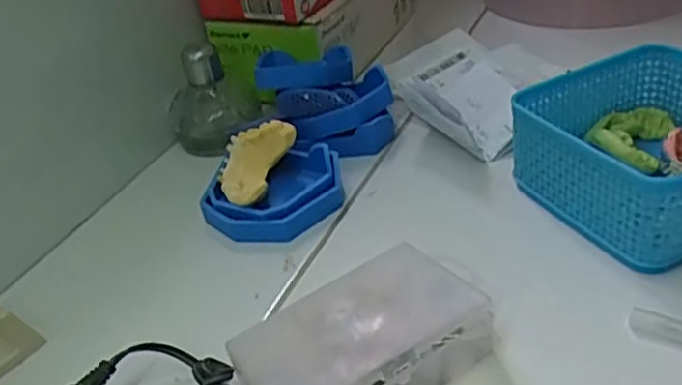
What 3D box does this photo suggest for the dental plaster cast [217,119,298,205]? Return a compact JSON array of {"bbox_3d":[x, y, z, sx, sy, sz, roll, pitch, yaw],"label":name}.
[{"bbox_3d":[-0.064,-0.021,0.472,0.052,0.039,0.060,15,41,32],"label":"dental plaster cast"}]

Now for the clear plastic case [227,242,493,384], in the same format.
[{"bbox_3d":[0.009,0.075,0.336,0.118,0.033,0.072,-26,37,-22],"label":"clear plastic case"}]

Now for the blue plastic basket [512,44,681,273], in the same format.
[{"bbox_3d":[0.193,-0.027,0.417,0.132,0.062,0.132,-21,35,-15],"label":"blue plastic basket"}]

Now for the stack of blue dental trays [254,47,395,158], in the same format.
[{"bbox_3d":[-0.013,-0.081,0.537,0.101,0.054,0.102,-10,34,0],"label":"stack of blue dental trays"}]

